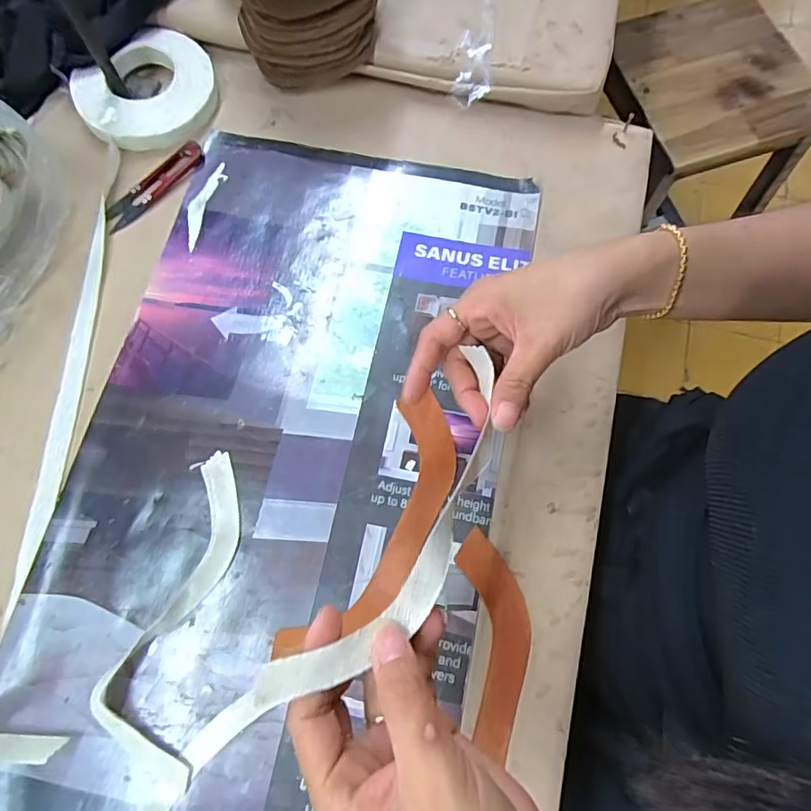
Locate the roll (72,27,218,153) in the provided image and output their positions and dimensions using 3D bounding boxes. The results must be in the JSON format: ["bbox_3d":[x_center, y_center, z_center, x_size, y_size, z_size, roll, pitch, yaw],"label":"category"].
[{"bbox_3d":[-0.217,-0.270,0.456,0.098,0.028,0.116,39,76,11],"label":"roll"}]

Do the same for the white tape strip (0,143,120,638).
[{"bbox_3d":[-0.246,-0.041,0.401,0.021,0.009,0.365,1,73,0],"label":"white tape strip"}]

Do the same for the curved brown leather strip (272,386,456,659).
[{"bbox_3d":[-0.014,0.082,0.357,0.058,0.006,0.192,25,73,9],"label":"curved brown leather strip"}]

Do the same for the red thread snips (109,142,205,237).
[{"bbox_3d":[-0.208,-0.183,0.440,0.025,0.009,0.097,39,76,11],"label":"red thread snips"}]

